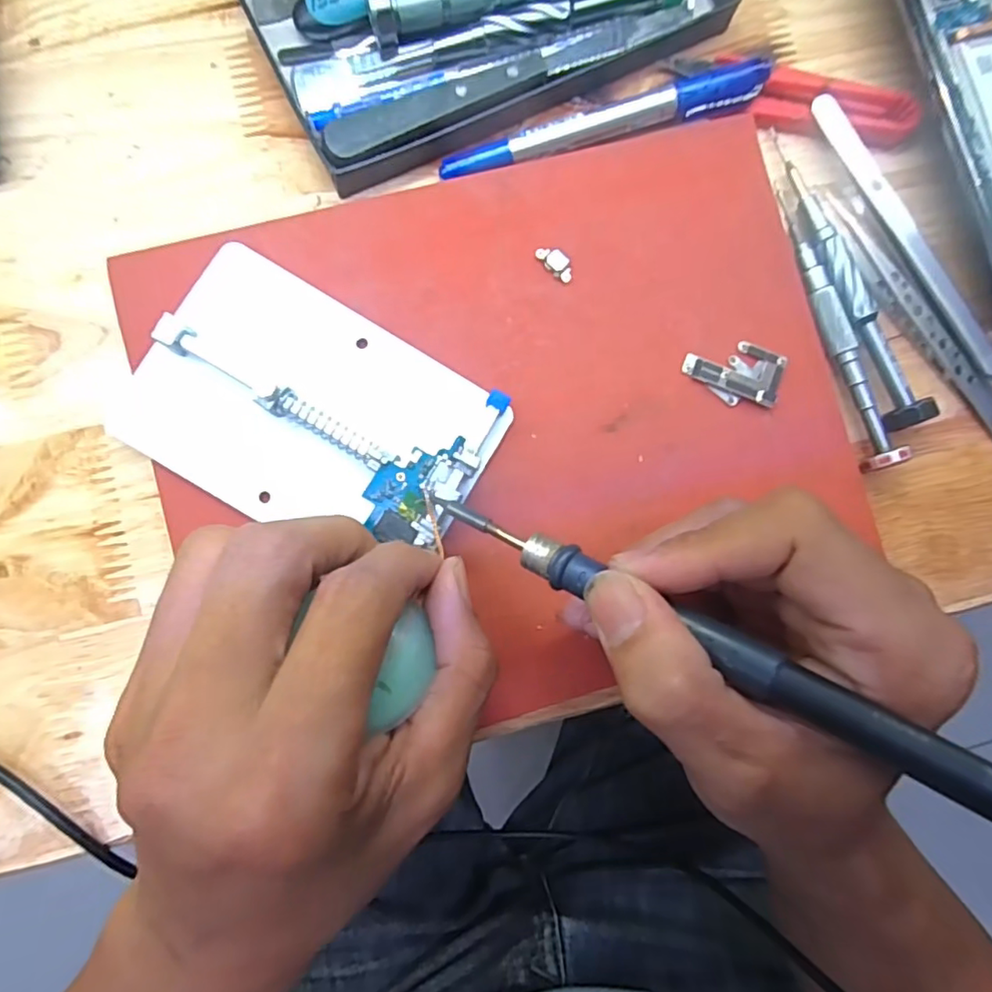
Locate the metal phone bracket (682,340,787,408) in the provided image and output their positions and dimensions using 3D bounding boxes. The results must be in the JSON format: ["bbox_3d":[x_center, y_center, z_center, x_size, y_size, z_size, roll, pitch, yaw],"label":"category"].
[{"bbox_3d":[0.090,-0.047,0.217,0.037,0.004,0.024,15,86,-3],"label":"metal phone bracket"}]

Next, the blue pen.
[{"bbox_3d":[0.042,-0.142,0.218,0.128,0.009,0.013,-15,88,-5],"label":"blue pen"}]

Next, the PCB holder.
[{"bbox_3d":[-0.063,-0.028,0.198,0.117,0.021,0.080,30,85,-2],"label":"PCB holder"}]

